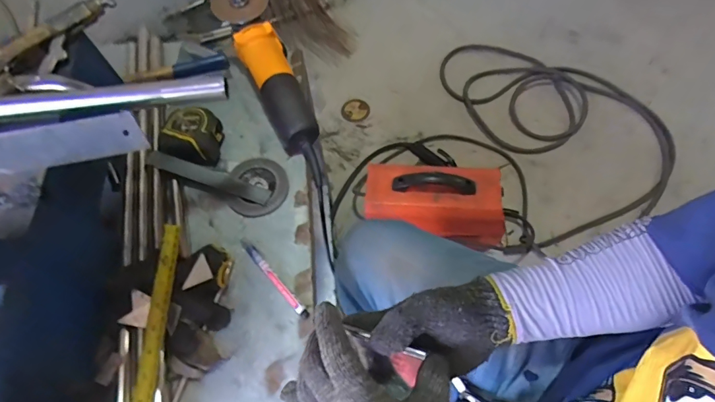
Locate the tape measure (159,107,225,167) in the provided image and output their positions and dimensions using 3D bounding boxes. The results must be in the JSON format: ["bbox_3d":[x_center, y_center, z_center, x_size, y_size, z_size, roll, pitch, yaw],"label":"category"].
[{"bbox_3d":[-0.241,-0.095,0.625,0.084,0.040,0.075,10,64,8],"label":"tape measure"}]

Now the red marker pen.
[{"bbox_3d":[-0.108,0.097,0.548,0.012,0.008,0.136,-39,68,-16],"label":"red marker pen"}]

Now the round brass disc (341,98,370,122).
[{"bbox_3d":[-0.006,-0.290,1.364,0.089,0.008,0.093,-1,63,2],"label":"round brass disc"}]

